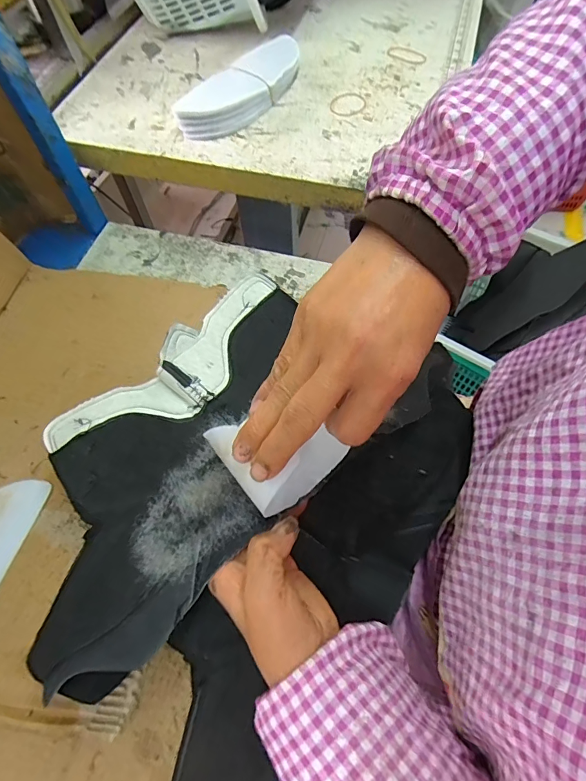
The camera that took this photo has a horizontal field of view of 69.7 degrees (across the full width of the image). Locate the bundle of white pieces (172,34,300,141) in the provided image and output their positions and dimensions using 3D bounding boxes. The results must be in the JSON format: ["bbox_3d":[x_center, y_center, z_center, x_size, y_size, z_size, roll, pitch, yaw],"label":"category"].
[{"bbox_3d":[-0.061,-0.407,0.561,0.081,0.036,0.224,36,69,19],"label":"bundle of white pieces"}]

